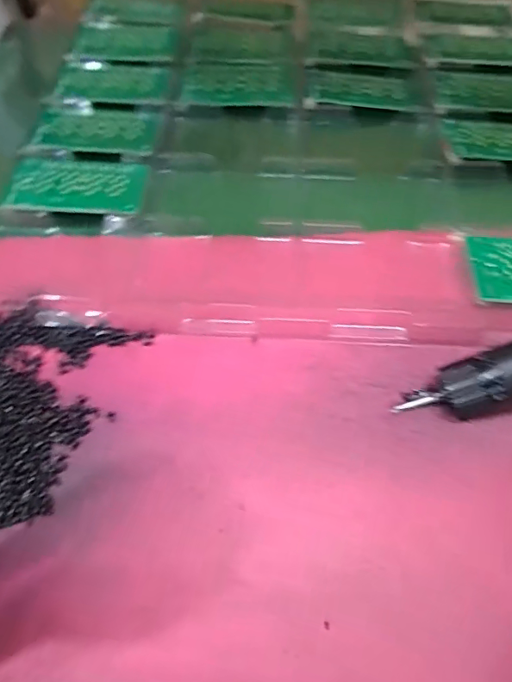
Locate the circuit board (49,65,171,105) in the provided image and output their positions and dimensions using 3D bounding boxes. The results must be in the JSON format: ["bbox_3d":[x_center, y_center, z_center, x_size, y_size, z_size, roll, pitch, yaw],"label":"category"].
[{"bbox_3d":[-0.132,-0.239,0.454,0.099,0.004,0.053,3,61,-2],"label":"circuit board"}]

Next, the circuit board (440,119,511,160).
[{"bbox_3d":[0.212,-0.169,0.410,0.103,0.004,0.049,3,62,3],"label":"circuit board"}]

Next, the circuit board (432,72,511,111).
[{"bbox_3d":[0.216,-0.227,0.446,0.105,0.004,0.054,3,62,3],"label":"circuit board"}]

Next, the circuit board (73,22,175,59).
[{"bbox_3d":[-0.129,-0.301,0.488,0.097,0.005,0.058,0,60,-7],"label":"circuit board"}]

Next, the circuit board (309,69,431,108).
[{"bbox_3d":[0.101,-0.231,0.449,0.109,0.004,0.049,8,62,5],"label":"circuit board"}]

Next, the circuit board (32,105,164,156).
[{"bbox_3d":[-0.135,-0.184,0.419,0.100,0.006,0.059,2,62,2],"label":"circuit board"}]

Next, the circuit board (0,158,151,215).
[{"bbox_3d":[-0.141,-0.122,0.386,0.104,0.004,0.058,2,60,0],"label":"circuit board"}]

